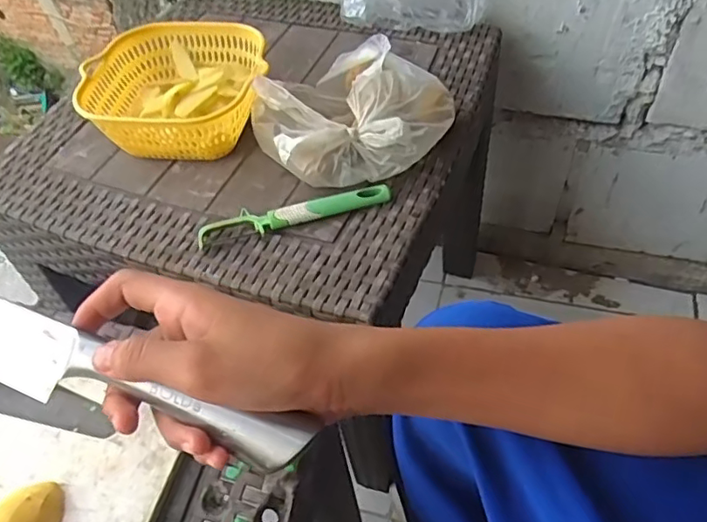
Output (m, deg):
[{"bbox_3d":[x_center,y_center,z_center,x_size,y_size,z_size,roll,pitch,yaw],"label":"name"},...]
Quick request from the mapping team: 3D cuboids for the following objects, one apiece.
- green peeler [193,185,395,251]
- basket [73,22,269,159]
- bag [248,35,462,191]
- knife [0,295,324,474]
[{"bbox_3d":[-0.052,-0.042,0.513,0.170,0.015,0.023,-13,51,-6],"label":"green peeler"},{"bbox_3d":[-0.176,-0.167,0.589,0.171,0.073,0.171,-6,51,-1],"label":"basket"},{"bbox_3d":[-0.001,-0.143,0.545,0.167,0.087,0.153,-25,53,-15],"label":"bag"},{"bbox_3d":[-0.169,0.046,0.301,0.306,0.028,0.031,19,54,7],"label":"knife"}]

